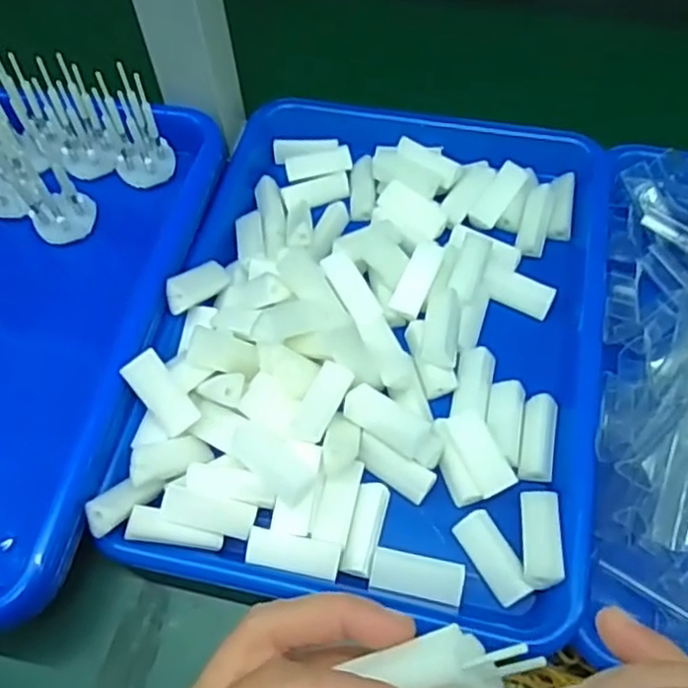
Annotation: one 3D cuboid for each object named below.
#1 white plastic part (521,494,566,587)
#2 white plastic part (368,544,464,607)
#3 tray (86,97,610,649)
[{"bbox_3d":[0.098,0.095,0.338,0.020,0.009,0.047,-3,47,20],"label":"white plastic part"},{"bbox_3d":[0.037,0.115,0.342,0.045,0.007,0.020,10,60,8],"label":"white plastic part"},{"bbox_3d":[0.022,-0.019,0.401,0.241,0.049,0.318,9,60,7],"label":"tray"}]

